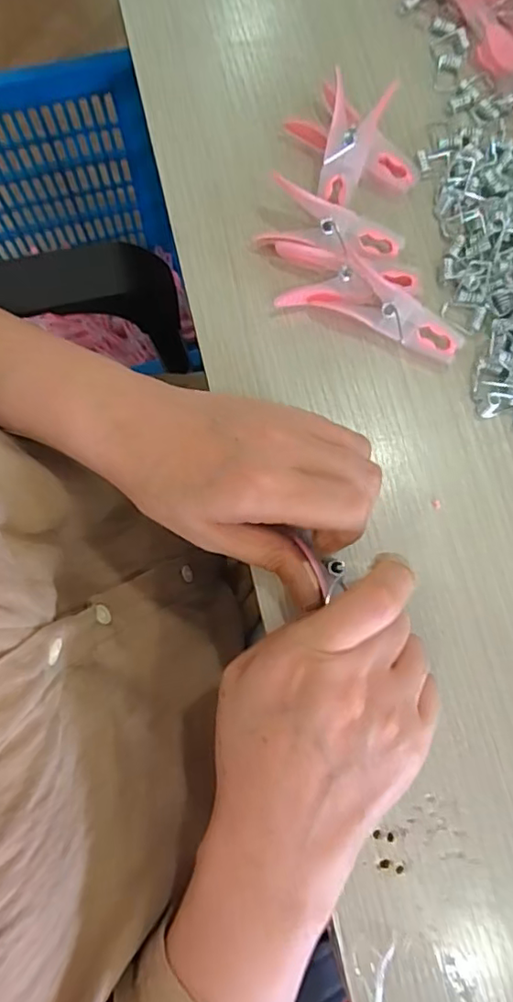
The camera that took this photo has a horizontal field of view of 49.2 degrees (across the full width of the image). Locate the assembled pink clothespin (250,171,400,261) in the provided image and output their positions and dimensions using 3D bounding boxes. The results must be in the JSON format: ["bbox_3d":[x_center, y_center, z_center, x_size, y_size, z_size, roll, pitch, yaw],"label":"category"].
[{"bbox_3d":[0.040,-0.145,0.300,0.073,0.021,0.029,17,78,2],"label":"assembled pink clothespin"}]

